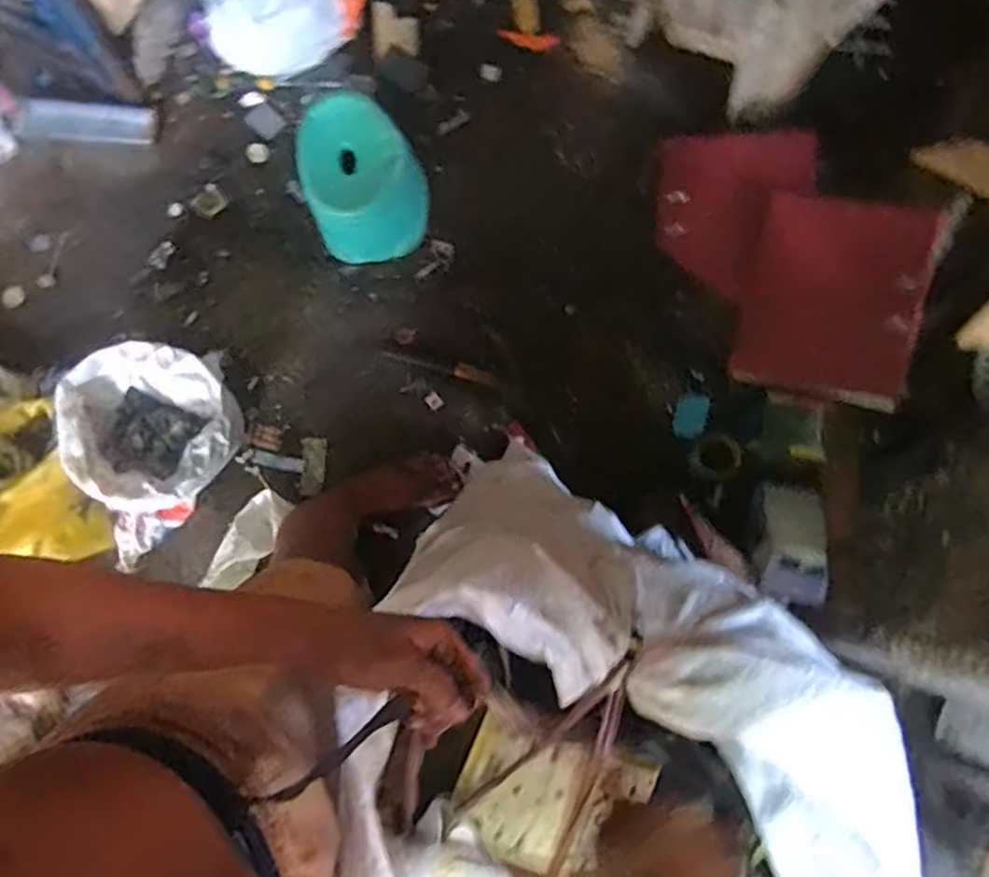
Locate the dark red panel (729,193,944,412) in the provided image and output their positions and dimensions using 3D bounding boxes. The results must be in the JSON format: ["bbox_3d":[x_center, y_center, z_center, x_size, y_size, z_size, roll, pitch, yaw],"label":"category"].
[{"bbox_3d":[0.597,-0.254,1.247,0.302,0.016,0.353,16,92,32],"label":"dark red panel"}]

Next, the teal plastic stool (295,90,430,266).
[{"bbox_3d":[-0.271,-0.548,1.457,0.230,0.215,0.281,-15,80,-3],"label":"teal plastic stool"}]

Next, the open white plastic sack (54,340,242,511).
[{"bbox_3d":[-0.619,-0.012,1.306,0.280,0.210,0.291,-37,82,-6],"label":"open white plastic sack"}]

